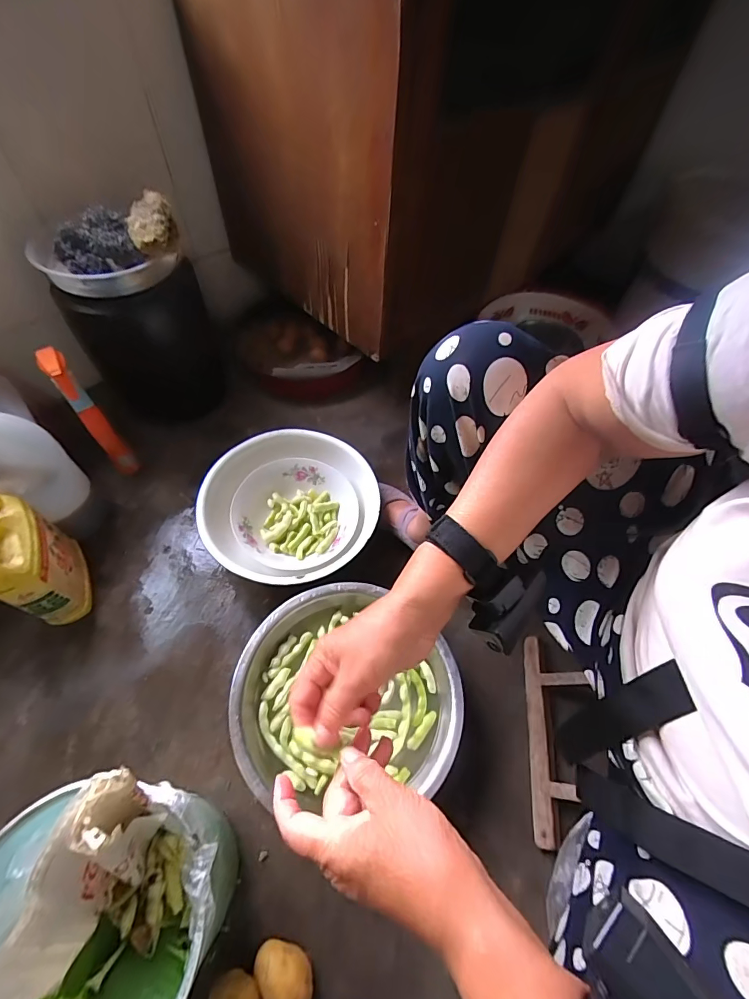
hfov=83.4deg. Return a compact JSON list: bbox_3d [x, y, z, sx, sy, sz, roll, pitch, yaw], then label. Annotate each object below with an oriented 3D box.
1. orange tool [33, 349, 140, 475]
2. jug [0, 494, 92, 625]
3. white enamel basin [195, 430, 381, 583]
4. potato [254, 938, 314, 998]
[{"bbox_3d":[-0.478,-0.142,0.713,0.037,0.232,0.076,-35,65,-22],"label":"orange tool"},{"bbox_3d":[-0.492,0.090,0.613,0.062,0.216,0.132,-25,62,-18],"label":"jug"},{"bbox_3d":[-0.145,0.023,0.745,0.277,0.106,0.290,1,55,-2],"label":"white enamel basin"},{"bbox_3d":[-0.098,0.516,0.459,0.049,0.039,0.064,-27,61,-20],"label":"potato"}]

